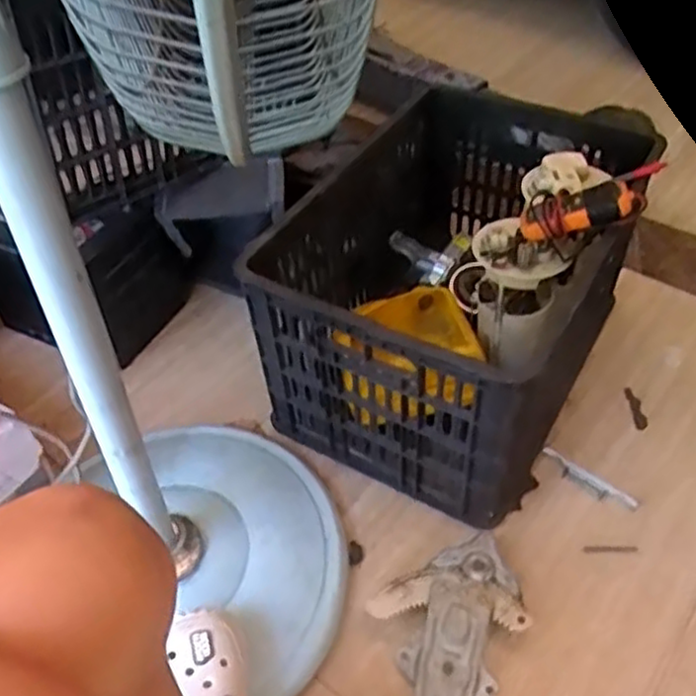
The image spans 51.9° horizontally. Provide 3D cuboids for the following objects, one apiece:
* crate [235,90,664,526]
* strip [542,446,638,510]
[{"bbox_3d":[0.162,-0.084,0.936,0.356,0.267,0.520,25,54,26],"label":"crate"},{"bbox_3d":[0.293,0.162,0.875,0.122,0.005,0.027,32,57,30],"label":"strip"}]

